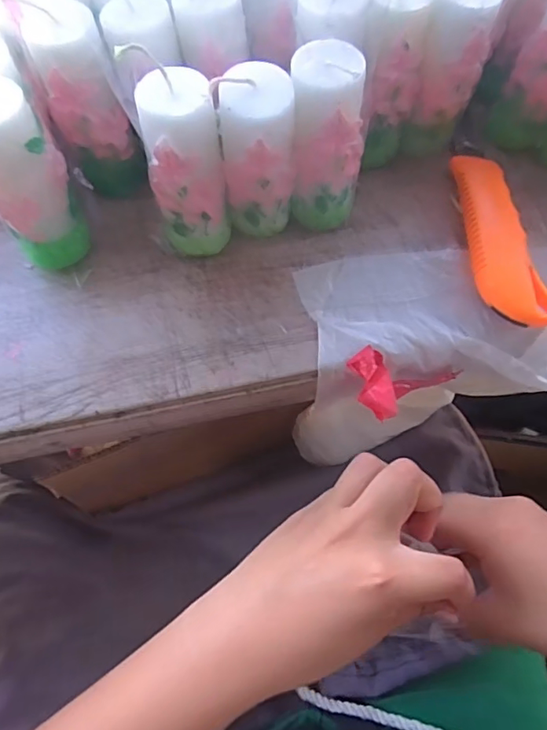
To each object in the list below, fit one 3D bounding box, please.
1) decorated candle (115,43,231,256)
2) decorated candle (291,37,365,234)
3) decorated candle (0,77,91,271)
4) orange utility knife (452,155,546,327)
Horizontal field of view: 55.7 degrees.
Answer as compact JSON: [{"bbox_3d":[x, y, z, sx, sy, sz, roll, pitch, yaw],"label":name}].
[{"bbox_3d":[-0.048,-0.106,0.291,0.039,0.118,0.033,-3,68,-3],"label":"decorated candle"},{"bbox_3d":[0.030,-0.124,0.304,0.041,0.110,0.034,-2,68,-3],"label":"decorated candle"},{"bbox_3d":[-0.136,-0.098,0.290,0.044,0.111,0.042,-29,72,-13],"label":"decorated candle"},{"bbox_3d":[0.142,-0.082,0.334,0.039,0.021,0.128,-9,69,-6],"label":"orange utility knife"}]

